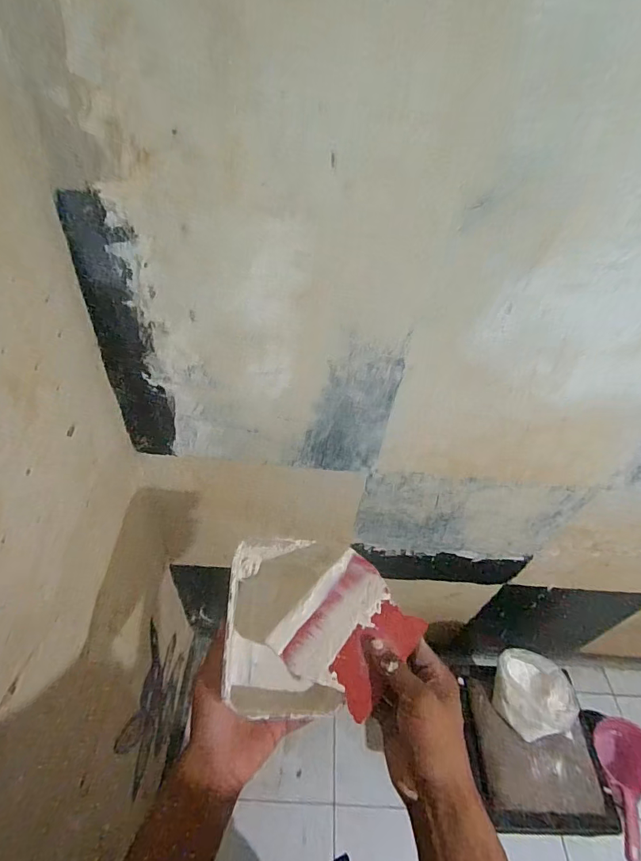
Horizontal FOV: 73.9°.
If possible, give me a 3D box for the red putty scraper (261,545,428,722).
[{"bbox_3d":[0.029,0.188,0.402,0.102,0.015,0.119,37,53,25],"label":"red putty scraper"}]

